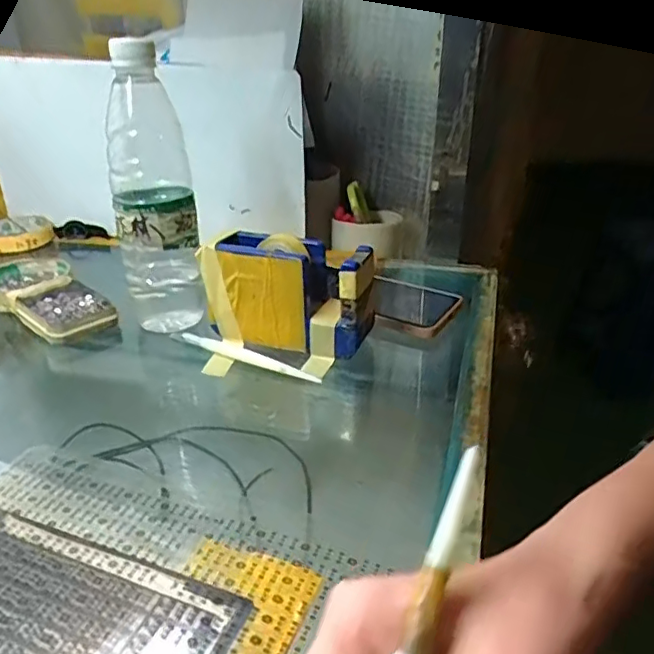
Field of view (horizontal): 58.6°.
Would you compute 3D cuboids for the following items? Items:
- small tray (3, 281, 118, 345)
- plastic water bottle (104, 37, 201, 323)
[{"bbox_3d":[-0.236,-0.015,0.524,0.065,0.016,0.102,-24,35,-36],"label":"small tray"},{"bbox_3d":[-0.139,-0.107,0.469,0.062,0.206,0.062,-7,28,-10],"label":"plastic water bottle"}]

